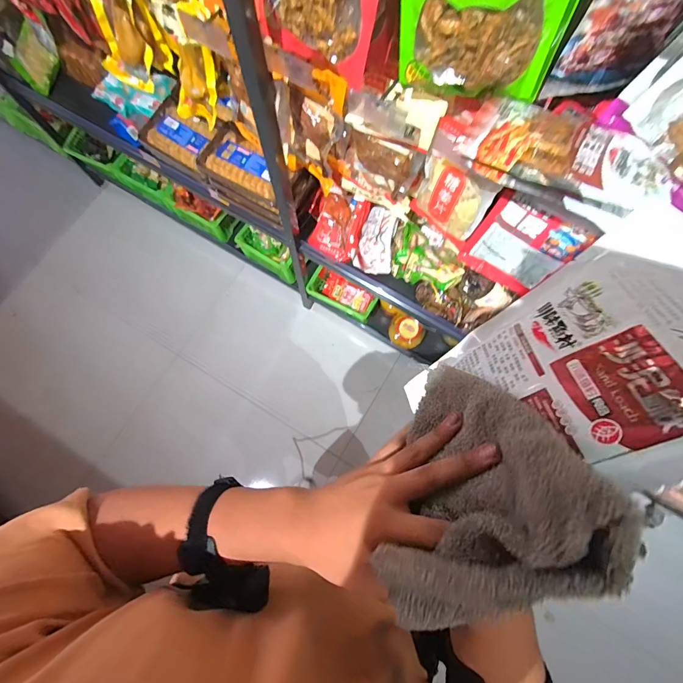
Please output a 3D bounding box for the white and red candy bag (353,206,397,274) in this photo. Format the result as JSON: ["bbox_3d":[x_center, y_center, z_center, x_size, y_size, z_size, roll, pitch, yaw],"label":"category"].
[{"bbox_3d":[0.101,-0.284,1.006,0.106,0.069,0.167,13,76,3],"label":"white and red candy bag"}]

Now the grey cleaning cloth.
[{"bbox_3d":[0.082,0.075,0.239,0.056,0.157,0.174,30,39,-13],"label":"grey cleaning cloth"}]

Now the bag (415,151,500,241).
[{"bbox_3d":[0.209,-0.275,0.688,0.144,0.153,0.035,37,78,8],"label":"bag"}]

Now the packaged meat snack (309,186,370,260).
[{"bbox_3d":[-0.015,-0.339,1.024,0.161,0.048,0.183,26,115,11],"label":"packaged meat snack"}]

